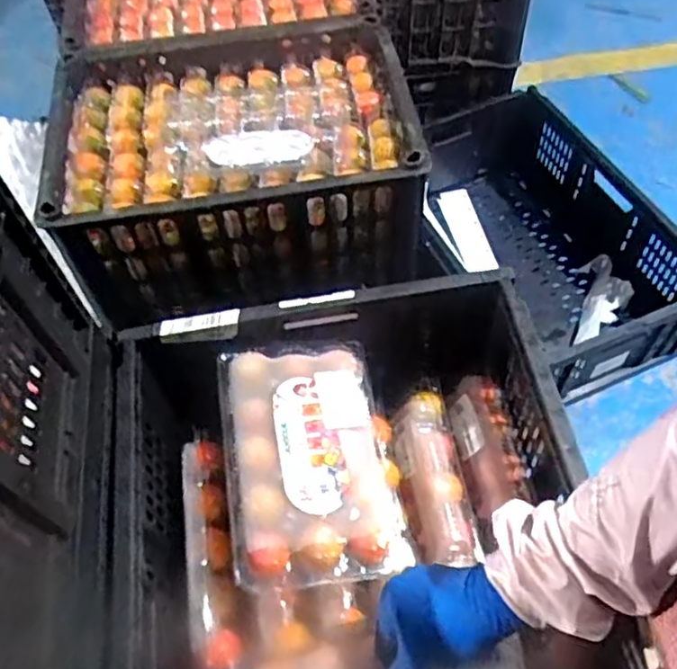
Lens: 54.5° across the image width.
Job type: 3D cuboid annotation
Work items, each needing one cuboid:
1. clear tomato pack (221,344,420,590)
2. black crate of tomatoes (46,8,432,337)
[{"bbox_3d":[-0.030,0.117,0.629,0.149,0.065,0.234,-9,56,-3],"label":"clear tomato pack"},{"bbox_3d":[-0.134,-0.230,0.928,0.457,0.219,0.293,-9,56,-3],"label":"black crate of tomatoes"}]

